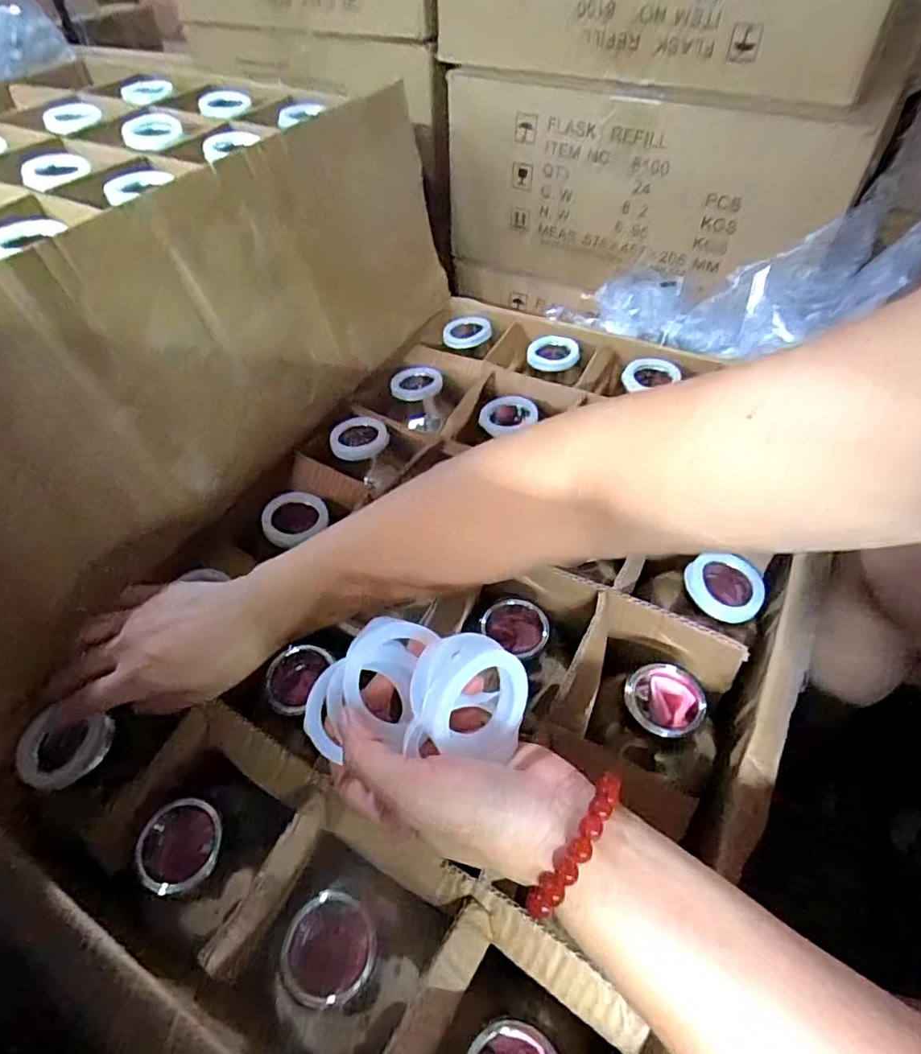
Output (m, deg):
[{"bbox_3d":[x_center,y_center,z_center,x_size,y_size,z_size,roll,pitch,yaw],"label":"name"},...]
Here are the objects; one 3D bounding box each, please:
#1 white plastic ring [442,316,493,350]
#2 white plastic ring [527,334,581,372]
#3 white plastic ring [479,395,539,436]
[{"bbox_3d":[0.008,-0.236,0.723,0.058,0.011,0.058,-1,50,0],"label":"white plastic ring"},{"bbox_3d":[0.104,-0.194,0.681,0.057,0.015,0.057,0,50,1],"label":"white plastic ring"},{"bbox_3d":[0.050,-0.115,0.627,0.056,0.014,0.056,0,50,1],"label":"white plastic ring"}]

